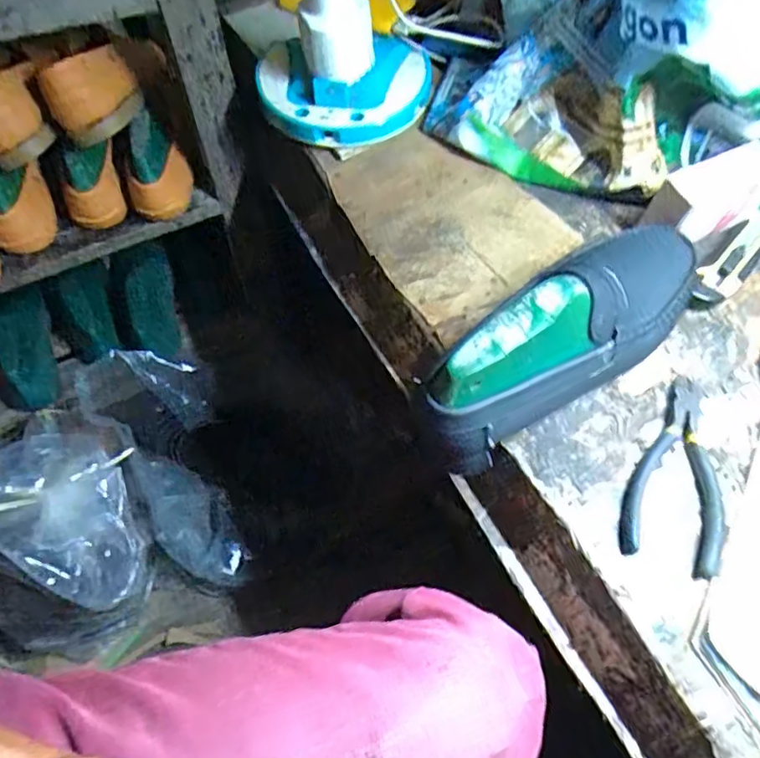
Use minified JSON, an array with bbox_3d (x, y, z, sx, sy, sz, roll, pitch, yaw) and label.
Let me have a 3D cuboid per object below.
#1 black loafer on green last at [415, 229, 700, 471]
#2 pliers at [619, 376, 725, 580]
[{"bbox_3d":[0.143,-0.036,0.420,0.269,0.101,0.084,-40,66,-20],"label":"black loafer on green last"},{"bbox_3d":[0.211,0.061,0.411,0.062,0.013,0.146,17,61,12],"label":"pliers"}]

